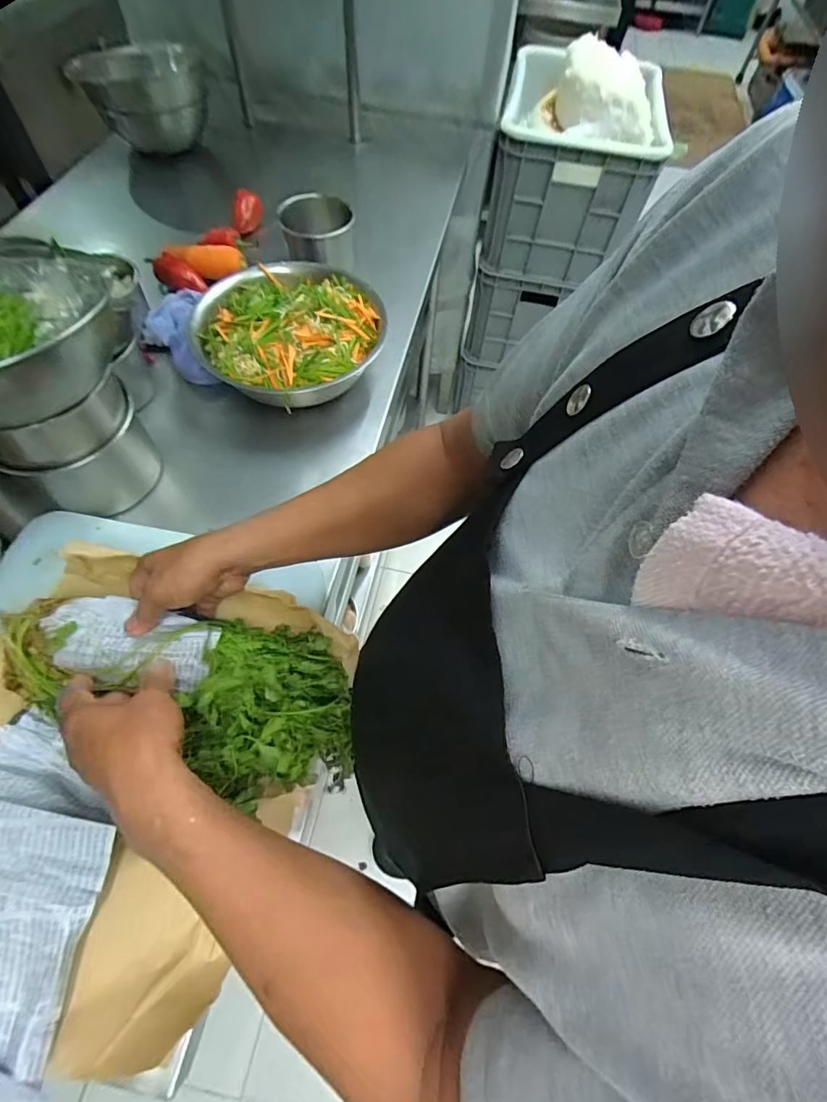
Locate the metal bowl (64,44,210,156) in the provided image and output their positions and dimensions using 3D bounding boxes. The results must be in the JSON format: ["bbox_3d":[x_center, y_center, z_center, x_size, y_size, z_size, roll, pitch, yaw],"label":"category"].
[{"bbox_3d":[-0.488,-0.837,0.874,0.208,0.143,0.244,-15,63,-11],"label":"metal bowl"}]

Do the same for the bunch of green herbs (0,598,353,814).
[{"bbox_3d":[-0.201,0.115,0.413,0.305,0.069,0.146,14,61,-4],"label":"bunch of green herbs"}]

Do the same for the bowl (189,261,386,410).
[{"bbox_3d":[-0.163,-0.291,0.637,0.234,0.062,0.232,1,61,-2],"label":"bowl"}]

